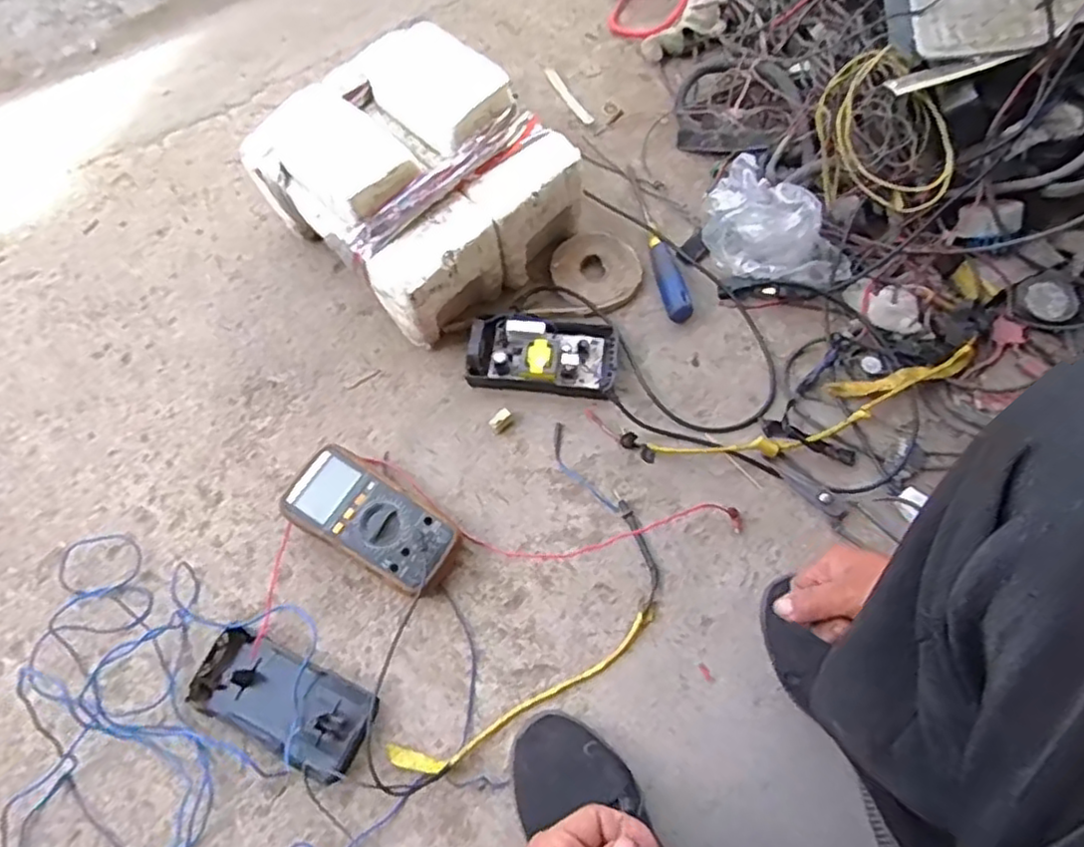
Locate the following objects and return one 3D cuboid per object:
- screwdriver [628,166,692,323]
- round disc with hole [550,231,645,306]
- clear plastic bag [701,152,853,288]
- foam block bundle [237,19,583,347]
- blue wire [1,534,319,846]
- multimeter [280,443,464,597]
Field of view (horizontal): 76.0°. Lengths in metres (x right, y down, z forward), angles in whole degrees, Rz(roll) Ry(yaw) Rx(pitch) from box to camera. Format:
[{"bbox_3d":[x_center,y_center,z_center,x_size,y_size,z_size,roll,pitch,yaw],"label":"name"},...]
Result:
[{"bbox_3d":[0.148,-0.238,0.884,0.029,0.025,0.251,-9,65,-4],"label":"screwdriver"},{"bbox_3d":[0.074,-0.199,0.877,0.110,0.015,0.099,31,69,14],"label":"round disc with hole"},{"bbox_3d":[0.285,-0.225,0.854,0.186,0.098,0.087,34,69,15],"label":"clear plastic bag"},{"bbox_3d":[-0.153,-0.287,0.840,0.304,0.202,0.264,39,71,16],"label":"foam block bundle"},{"bbox_3d":[-0.404,0.349,0.641,0.285,0.030,0.373,17,66,8],"label":"blue wire"},{"bbox_3d":[-0.178,0.104,0.739,0.181,0.048,0.091,28,68,12],"label":"multimeter"}]

